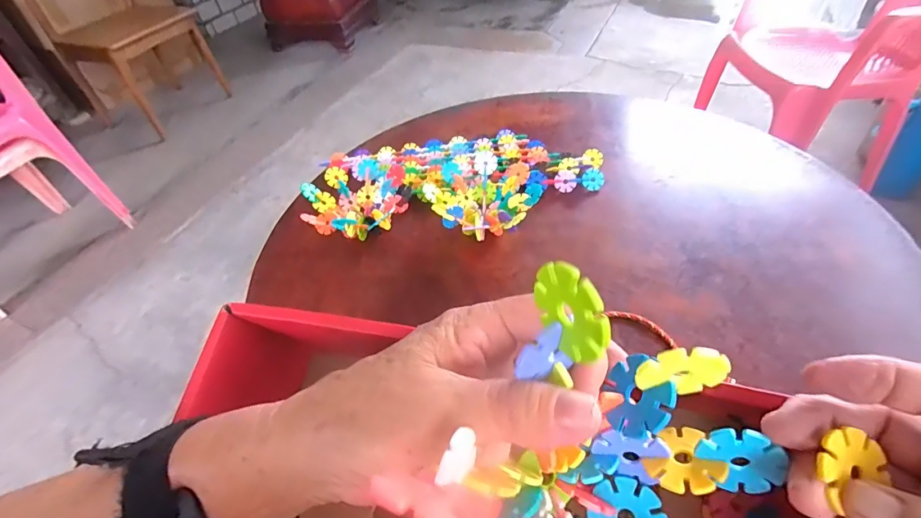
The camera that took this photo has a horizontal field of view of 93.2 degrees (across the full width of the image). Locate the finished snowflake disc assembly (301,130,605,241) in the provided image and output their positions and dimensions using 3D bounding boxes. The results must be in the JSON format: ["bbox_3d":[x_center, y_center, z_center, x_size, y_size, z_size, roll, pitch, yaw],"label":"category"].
[{"bbox_3d":[0.001,-0.121,0.644,0.424,0.068,0.248,-3,47,4],"label":"finished snowflake disc assembly"}]

